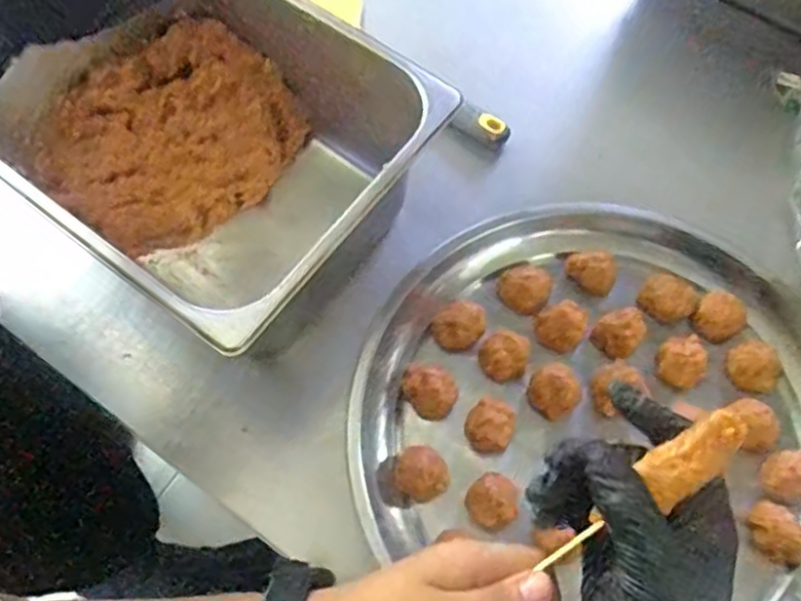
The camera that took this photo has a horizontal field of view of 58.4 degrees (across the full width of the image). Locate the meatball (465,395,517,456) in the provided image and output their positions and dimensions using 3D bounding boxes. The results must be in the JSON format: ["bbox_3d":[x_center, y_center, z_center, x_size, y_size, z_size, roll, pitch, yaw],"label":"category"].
[{"bbox_3d":[0.071,0.102,0.572,0.037,0.028,0.039,29,71,12],"label":"meatball"}]

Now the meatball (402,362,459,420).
[{"bbox_3d":[0.023,0.073,0.586,0.037,0.031,0.046,-40,72,-14],"label":"meatball"}]

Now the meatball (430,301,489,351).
[{"bbox_3d":[0.051,0.020,0.602,0.049,0.033,0.040,-20,69,-8],"label":"meatball"}]

